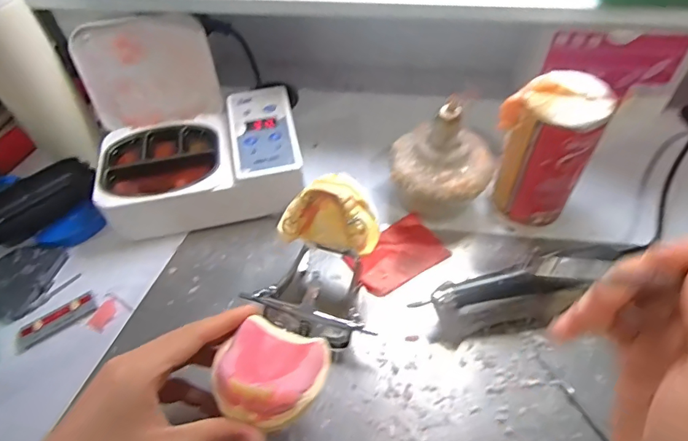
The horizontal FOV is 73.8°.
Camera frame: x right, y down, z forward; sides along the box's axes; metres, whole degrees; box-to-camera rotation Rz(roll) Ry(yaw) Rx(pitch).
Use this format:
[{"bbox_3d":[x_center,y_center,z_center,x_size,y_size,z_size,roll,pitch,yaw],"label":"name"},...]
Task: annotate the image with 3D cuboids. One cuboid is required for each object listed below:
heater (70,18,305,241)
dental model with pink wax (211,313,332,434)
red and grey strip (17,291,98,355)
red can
[{"bbox_3d":[-0.145,-0.086,0.435,0.191,0.128,0.163,-10,52,-6],"label":"heater"},{"bbox_3d":[-0.045,0.097,0.289,0.061,0.030,0.061,17,26,11],"label":"dental model with pink wax"},{"bbox_3d":[-0.241,0.083,0.383,0.065,0.006,0.021,-32,57,-21],"label":"red and grey strip"},{"bbox_3d":[0.165,-0.058,0.385,0.071,0.118,0.056,24,56,20],"label":"red can"}]

